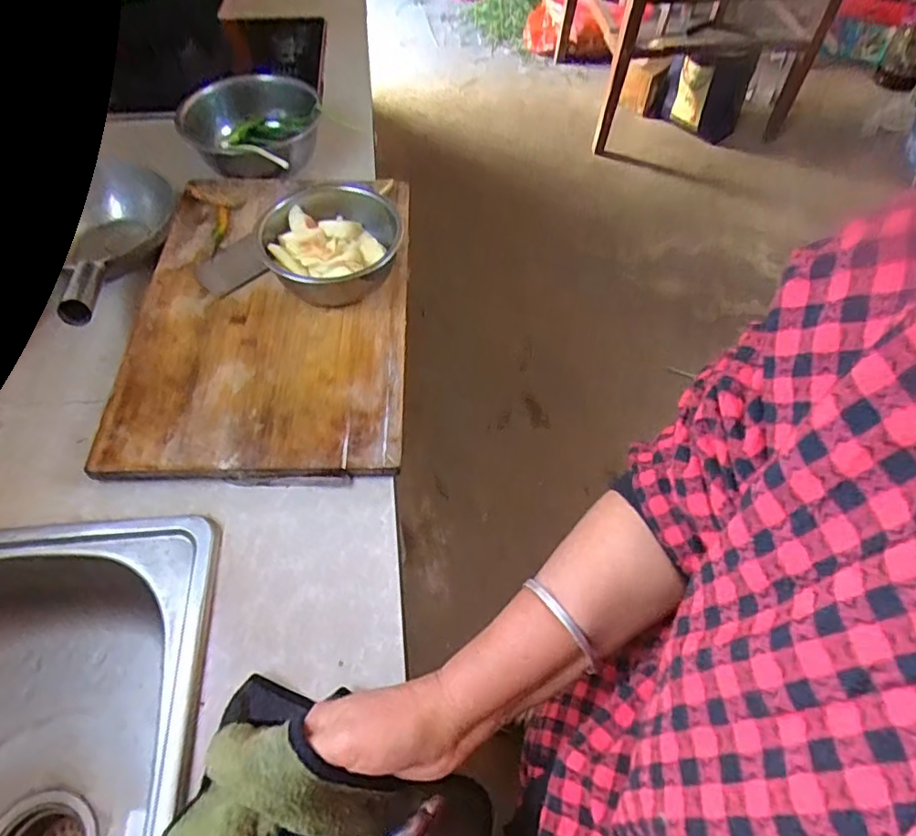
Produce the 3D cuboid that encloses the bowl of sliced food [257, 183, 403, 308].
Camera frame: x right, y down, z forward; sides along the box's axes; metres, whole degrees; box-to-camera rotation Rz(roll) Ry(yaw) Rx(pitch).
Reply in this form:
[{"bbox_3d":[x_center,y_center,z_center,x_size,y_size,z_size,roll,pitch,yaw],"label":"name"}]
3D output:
[{"bbox_3d":[-0.158,-0.203,0.716,0.154,0.067,0.160,2,62,-4],"label":"bowl of sliced food"}]

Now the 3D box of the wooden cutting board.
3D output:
[{"bbox_3d":[-0.219,-0.136,0.718,0.308,0.032,0.457,-1,59,0],"label":"wooden cutting board"}]

